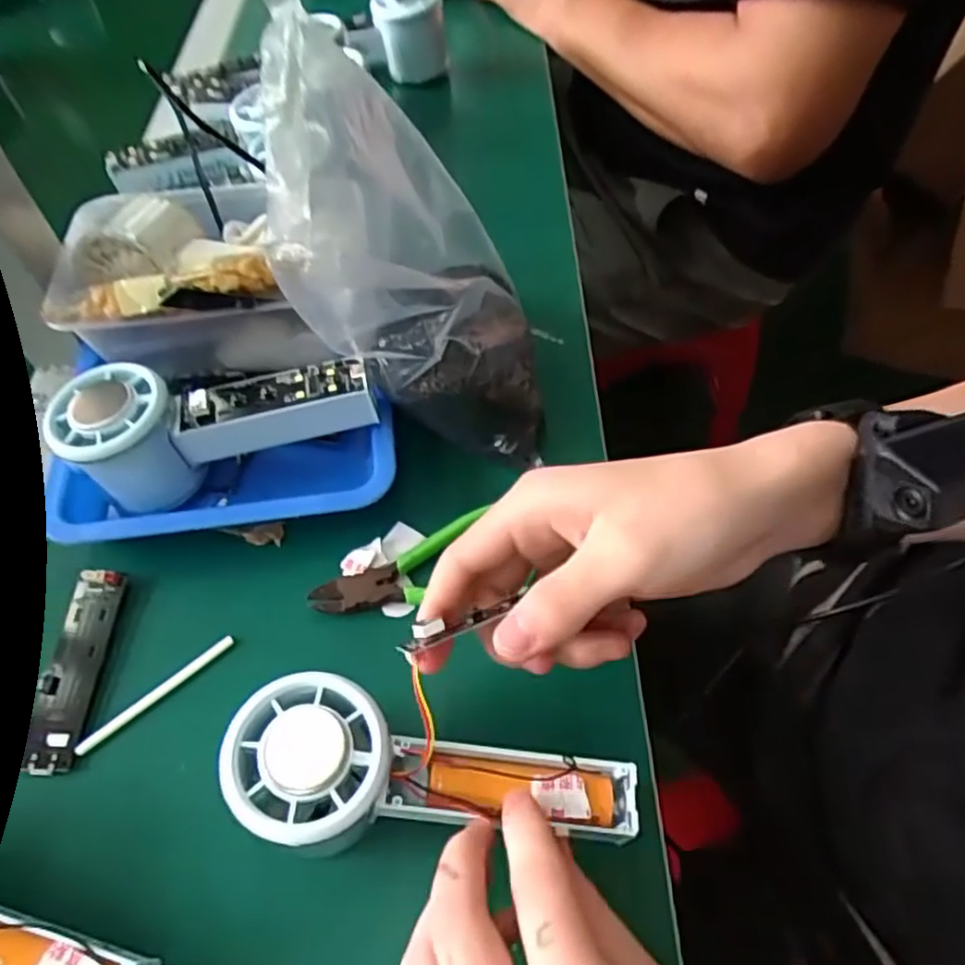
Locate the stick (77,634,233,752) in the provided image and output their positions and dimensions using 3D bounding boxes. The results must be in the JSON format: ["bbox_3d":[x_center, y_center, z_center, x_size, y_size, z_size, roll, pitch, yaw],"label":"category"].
[{"bbox_3d":[-0.147,0.096,0.317,0.076,0.004,0.005,-38,63,-21],"label":"stick"}]

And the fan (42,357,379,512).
[{"bbox_3d":[-0.131,-0.029,0.361,0.147,0.069,0.049,-13,57,-6],"label":"fan"}]

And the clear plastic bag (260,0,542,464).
[{"bbox_3d":[-0.030,-0.105,0.335,0.111,0.171,0.139,-10,57,-4],"label":"clear plastic bag"}]

